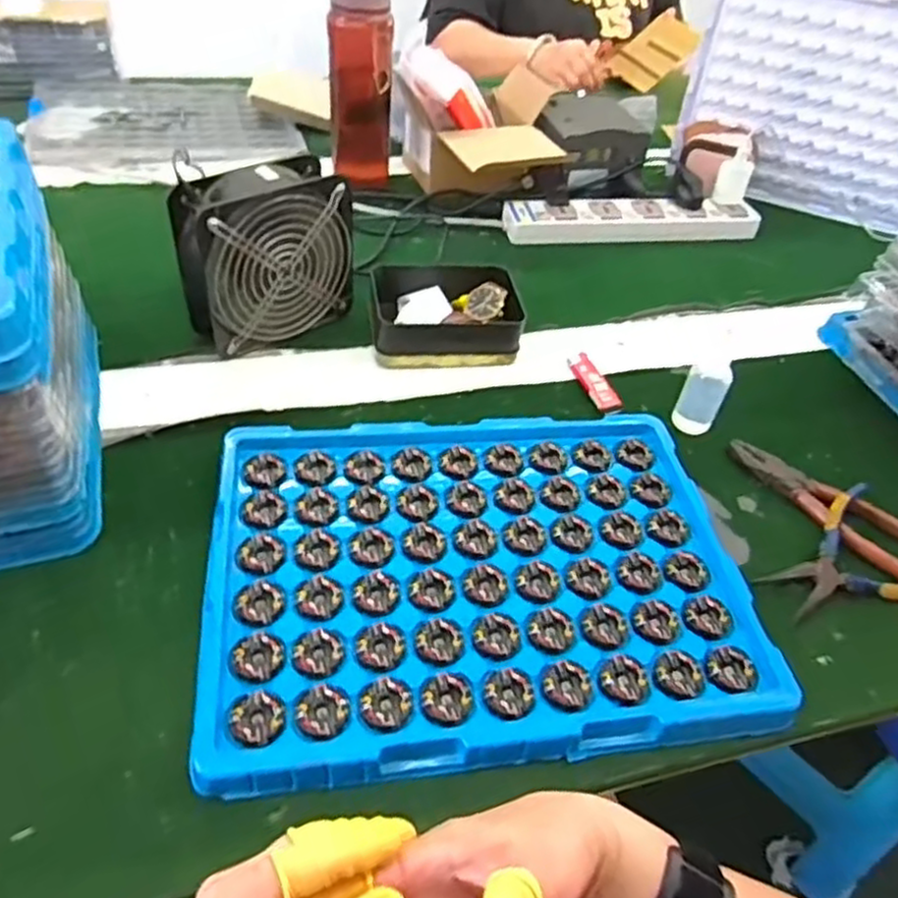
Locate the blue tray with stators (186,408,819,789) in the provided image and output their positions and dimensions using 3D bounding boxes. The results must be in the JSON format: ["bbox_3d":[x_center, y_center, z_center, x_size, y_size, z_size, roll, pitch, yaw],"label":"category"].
[{"bbox_3d":[0.022,0.081,0.511,0.363,0.022,0.273,-3,46,-9],"label":"blue tray with stators"}]

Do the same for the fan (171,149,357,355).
[{"bbox_3d":[-0.168,-0.175,0.660,0.154,0.154,0.069,-28,55,-29],"label":"fan"}]

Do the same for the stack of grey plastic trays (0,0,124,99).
[{"bbox_3d":[-0.593,-0.593,1.038,0.206,0.080,0.142,-7,47,-13],"label":"stack of grey plastic trays"}]

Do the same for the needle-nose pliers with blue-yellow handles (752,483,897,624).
[{"bbox_3d":[0.305,0.089,0.537,0.131,0.020,0.094,-23,52,-26],"label":"needle-nose pliers with blue-yellow handles"}]

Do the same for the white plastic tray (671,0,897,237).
[{"bbox_3d":[0.478,-0.425,0.899,0.345,0.268,0.045,21,54,20],"label":"white plastic tray"}]

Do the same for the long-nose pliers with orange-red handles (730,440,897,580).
[{"bbox_3d":[0.308,0.044,0.584,0.168,0.012,0.053,32,51,23],"label":"long-nose pliers with orange-red handles"}]

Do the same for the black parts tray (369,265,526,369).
[{"bbox_3d":[-0.004,-0.134,0.703,0.144,0.044,0.107,-2,46,-8],"label":"black parts tray"}]

